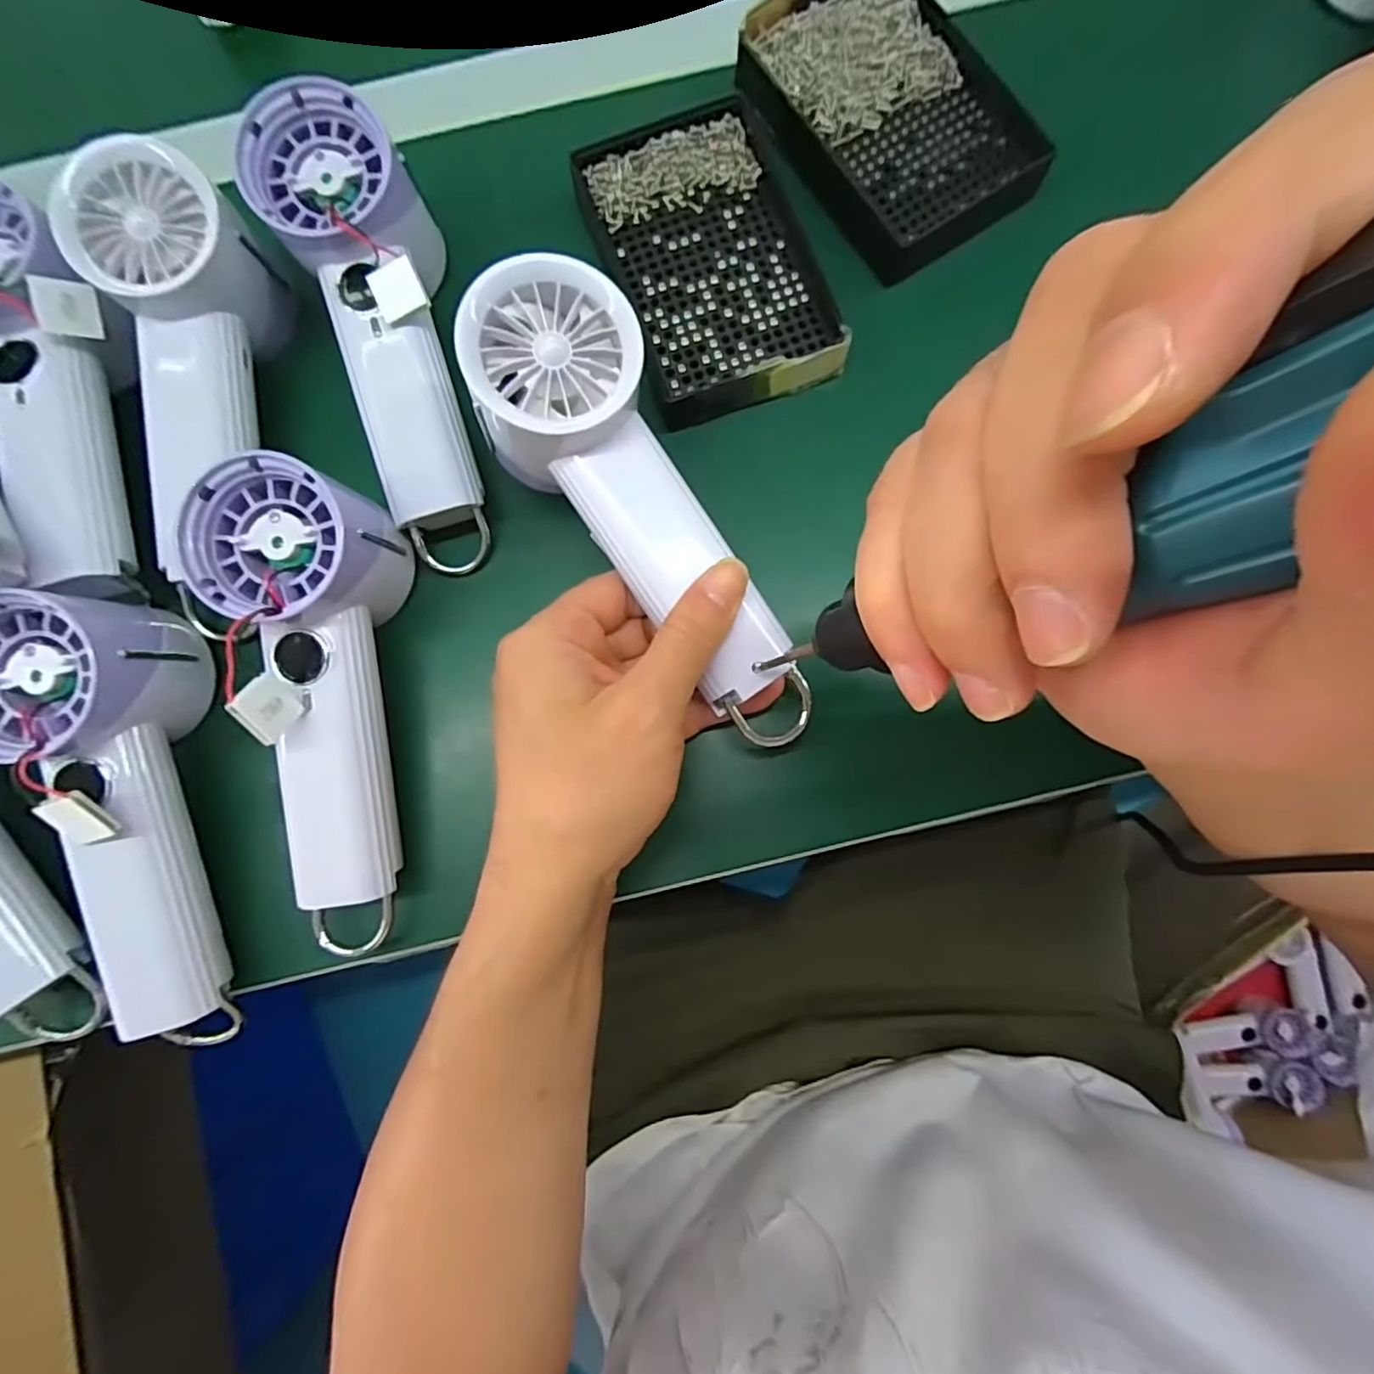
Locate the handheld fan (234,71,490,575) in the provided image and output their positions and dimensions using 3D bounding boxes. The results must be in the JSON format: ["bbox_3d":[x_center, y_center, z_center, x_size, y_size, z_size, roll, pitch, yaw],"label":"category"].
[{"bbox_3d":[-0.130,-0.150,0.274,0.063,0.050,0.197,-17,95,-1],"label":"handheld fan"}]

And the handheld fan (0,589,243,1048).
[{"bbox_3d":[-0.232,0.057,0.239,0.065,0.057,0.186,-9,83,0],"label":"handheld fan"}]

